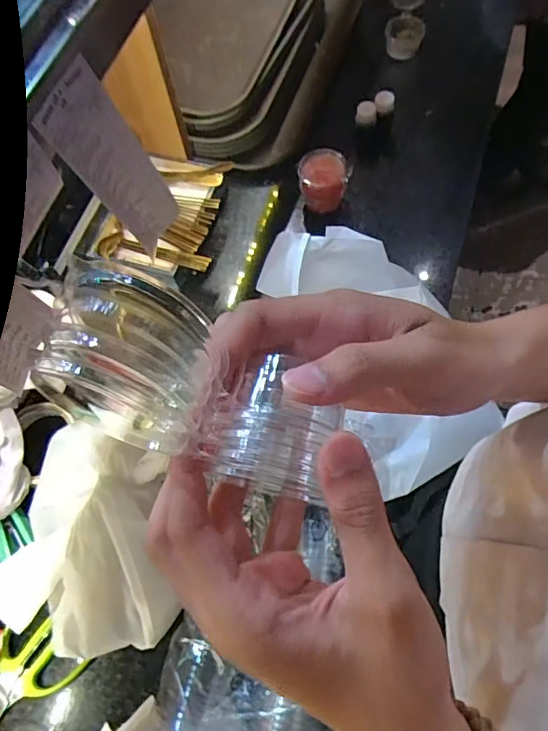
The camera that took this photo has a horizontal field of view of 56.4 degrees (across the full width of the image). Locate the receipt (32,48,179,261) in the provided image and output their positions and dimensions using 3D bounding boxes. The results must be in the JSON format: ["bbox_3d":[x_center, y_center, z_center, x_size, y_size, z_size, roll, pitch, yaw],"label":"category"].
[{"bbox_3d":[-0.135,-0.170,0.446,0.011,0.169,0.070,21,74,27],"label":"receipt"}]

